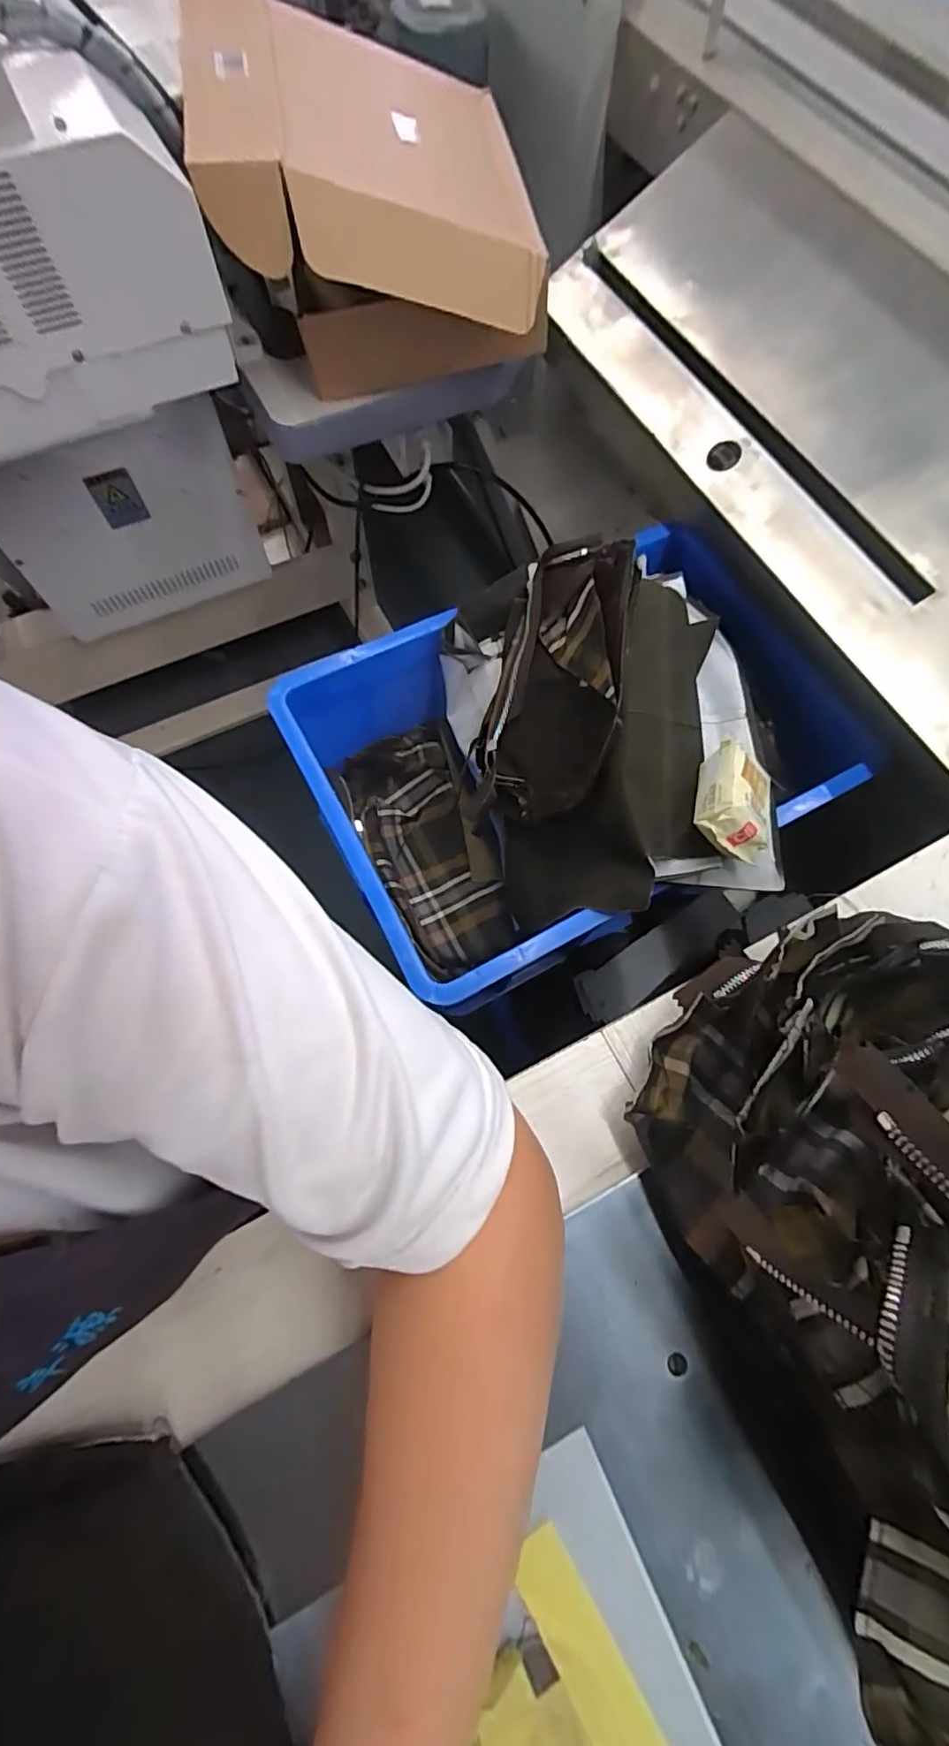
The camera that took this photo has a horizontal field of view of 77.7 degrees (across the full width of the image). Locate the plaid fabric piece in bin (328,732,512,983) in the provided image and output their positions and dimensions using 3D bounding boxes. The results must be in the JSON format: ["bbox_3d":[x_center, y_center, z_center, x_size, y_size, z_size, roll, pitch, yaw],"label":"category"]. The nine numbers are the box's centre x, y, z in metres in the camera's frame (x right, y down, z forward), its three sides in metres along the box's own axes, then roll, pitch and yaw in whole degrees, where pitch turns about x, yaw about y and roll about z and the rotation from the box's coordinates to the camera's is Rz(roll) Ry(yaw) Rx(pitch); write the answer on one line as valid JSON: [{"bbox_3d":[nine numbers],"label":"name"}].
[{"bbox_3d":[-0.048,-0.041,0.678,0.130,0.050,0.283,-28,73,-11],"label":"plaid fabric piece in bin"}]

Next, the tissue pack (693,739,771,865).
[{"bbox_3d":[0.230,-0.066,0.519,0.063,0.046,0.110,15,70,4],"label":"tissue pack"}]

